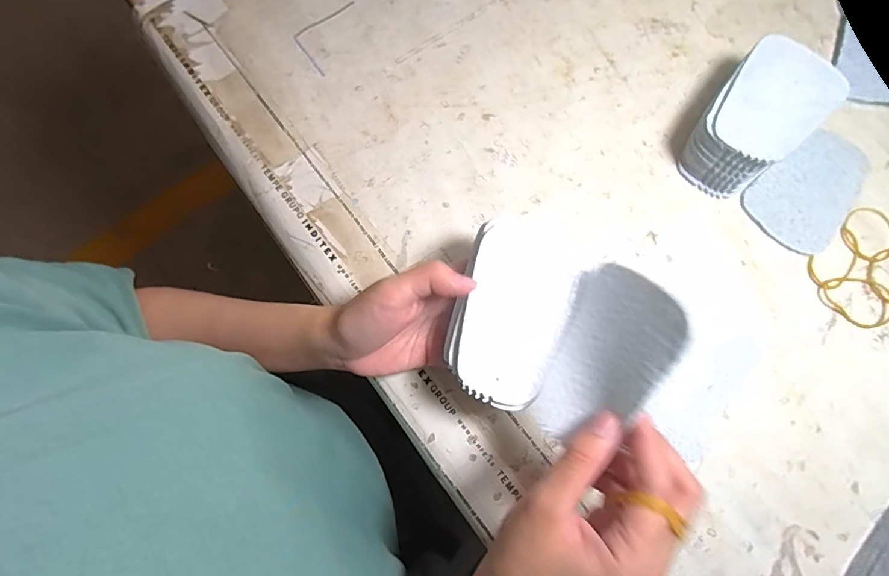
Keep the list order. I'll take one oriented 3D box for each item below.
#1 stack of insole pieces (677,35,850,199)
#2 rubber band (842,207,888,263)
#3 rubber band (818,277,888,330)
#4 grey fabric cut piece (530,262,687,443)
[{"bbox_3d":[0.226,-0.125,0.332,0.106,0.047,0.065,-44,82,-8],"label":"stack of insole pieces"},{"bbox_3d":[0.319,-0.041,0.336,0.043,0.004,0.042,0,79,0],"label":"rubber band"},{"bbox_3d":[0.302,0.007,0.330,0.048,0.004,0.037,40,87,9],"label":"rubber band"},{"bbox_3d":[0.084,0.038,0.233,0.011,0.068,0.094,12,97,-29],"label":"grey fabric cut piece"}]

